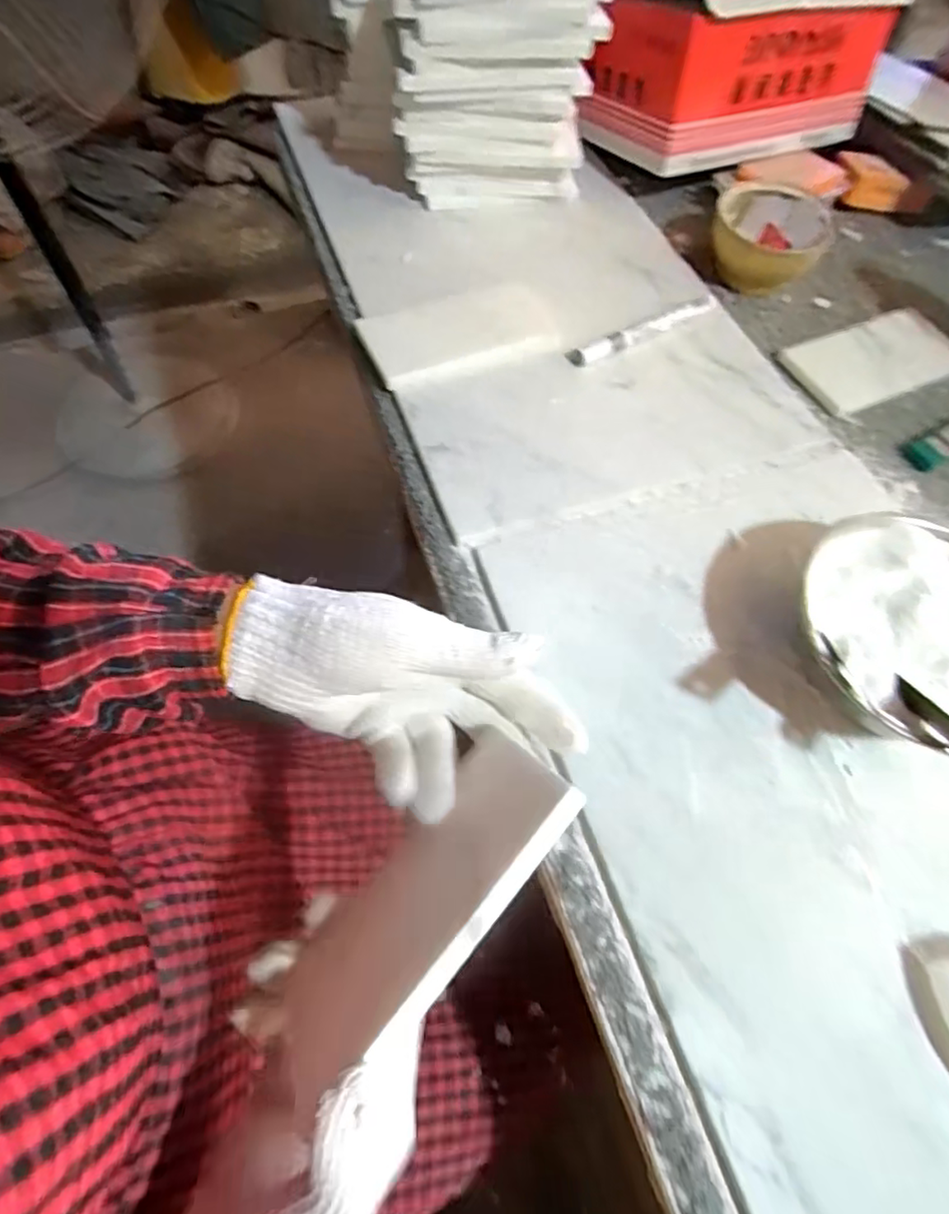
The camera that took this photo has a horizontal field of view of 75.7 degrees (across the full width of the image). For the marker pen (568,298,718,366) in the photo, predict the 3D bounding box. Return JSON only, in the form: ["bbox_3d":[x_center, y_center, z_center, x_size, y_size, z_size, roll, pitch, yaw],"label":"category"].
[{"bbox_3d":[0.141,-0.230,0.507,0.144,0.013,0.016,-26,66,-16],"label":"marker pen"}]

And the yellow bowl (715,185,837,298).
[{"bbox_3d":[0.266,-0.335,0.561,0.098,0.055,0.104,1,62,-3],"label":"yellow bowl"}]

